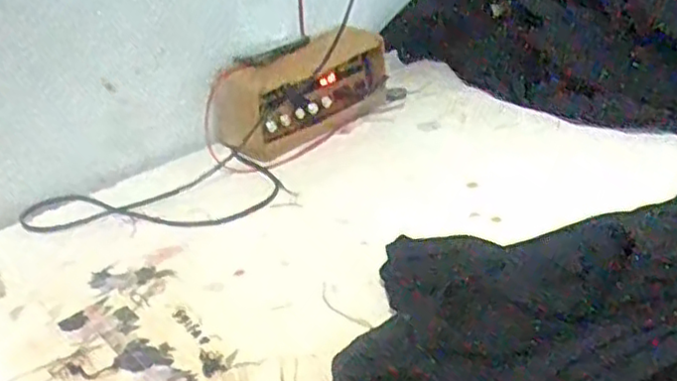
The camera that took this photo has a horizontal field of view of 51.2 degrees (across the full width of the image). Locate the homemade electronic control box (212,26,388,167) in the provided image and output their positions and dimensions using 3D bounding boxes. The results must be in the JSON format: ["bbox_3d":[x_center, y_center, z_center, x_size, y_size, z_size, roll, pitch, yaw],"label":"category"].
[{"bbox_3d":[-0.032,-0.109,0.717,0.197,0.095,0.053,-27,37,-30],"label":"homemade electronic control box"}]

